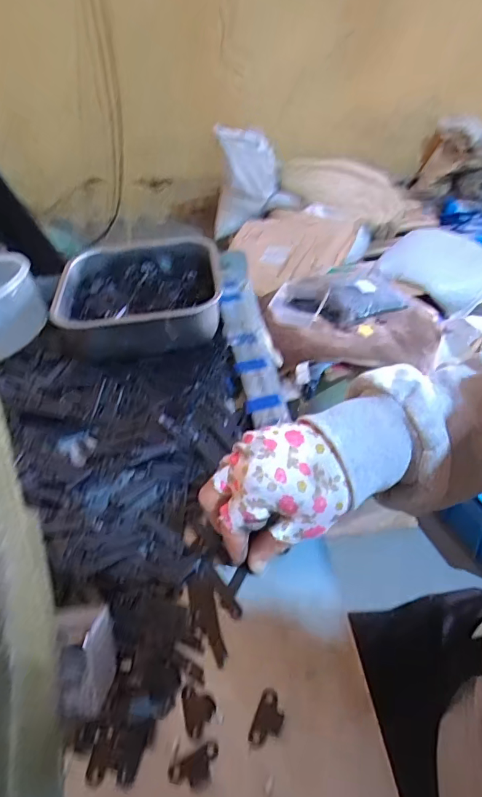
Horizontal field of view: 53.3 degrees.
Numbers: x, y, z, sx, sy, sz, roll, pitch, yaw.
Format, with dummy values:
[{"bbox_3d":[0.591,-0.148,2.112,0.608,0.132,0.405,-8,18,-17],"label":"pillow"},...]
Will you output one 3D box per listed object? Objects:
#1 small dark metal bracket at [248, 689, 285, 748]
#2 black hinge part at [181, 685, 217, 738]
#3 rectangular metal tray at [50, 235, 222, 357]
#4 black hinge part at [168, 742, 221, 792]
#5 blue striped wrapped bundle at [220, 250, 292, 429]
[{"bbox_3d":[0.016,0.185,0.278,0.016,0.004,0.030,14,47,20],"label":"small dark metal bracket"},{"bbox_3d":[-0.025,0.183,0.284,0.018,0.004,0.026,-15,44,-9],"label":"black hinge part"},{"bbox_3d":[-0.113,-0.117,0.556,0.176,0.063,0.184,-5,43,1],"label":"rectangular metal tray"},{"bbox_3d":[-0.025,0.203,0.263,0.029,0.004,0.017,-21,45,-15],"label":"black hinge part"},{"bbox_3d":[0.010,-0.077,0.529,0.050,0.034,0.291,-10,43,-4],"label":"blue striped wrapped bundle"}]

